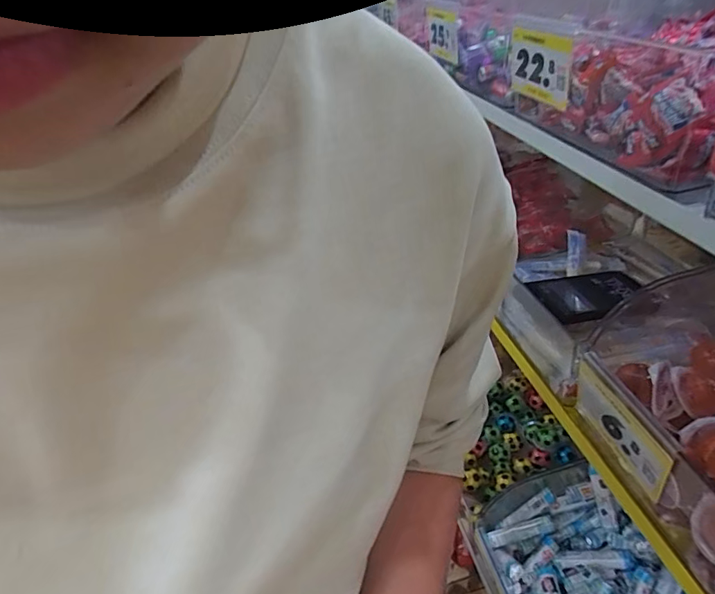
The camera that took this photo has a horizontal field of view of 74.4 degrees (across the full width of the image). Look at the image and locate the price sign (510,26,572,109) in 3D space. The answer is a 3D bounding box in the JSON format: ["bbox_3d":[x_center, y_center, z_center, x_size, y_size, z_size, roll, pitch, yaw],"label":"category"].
[{"bbox_3d":[0.174,-0.218,0.449,0.007,0.056,0.098,-12,39,-9],"label":"price sign"}]

